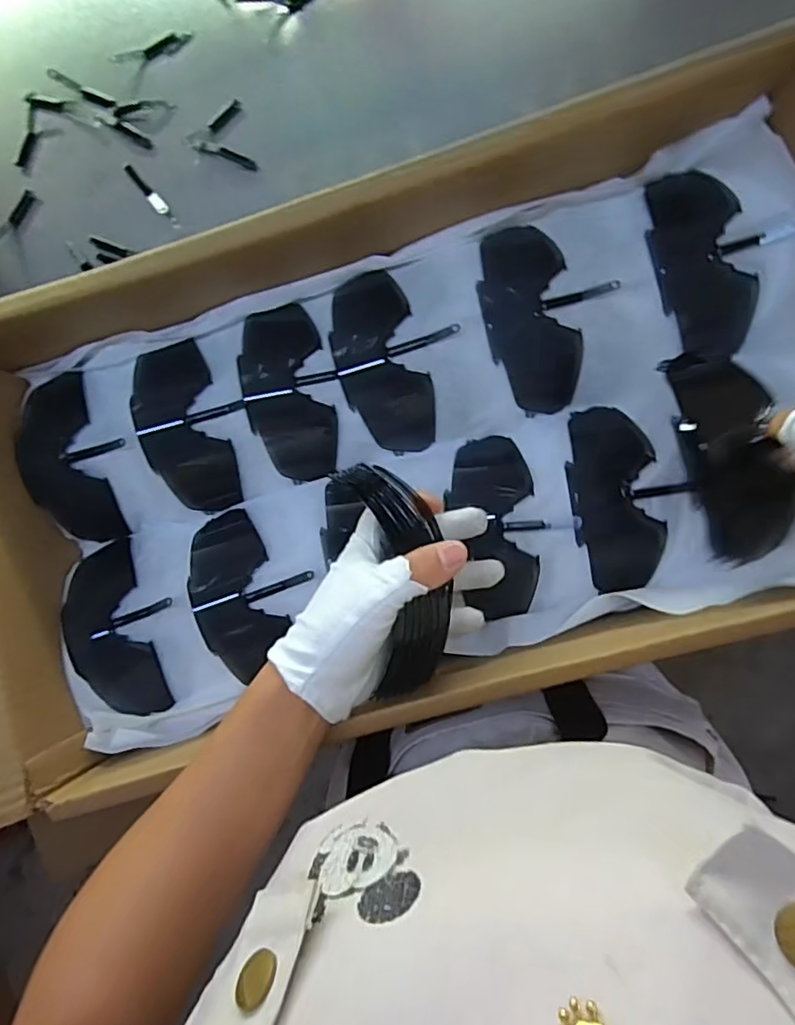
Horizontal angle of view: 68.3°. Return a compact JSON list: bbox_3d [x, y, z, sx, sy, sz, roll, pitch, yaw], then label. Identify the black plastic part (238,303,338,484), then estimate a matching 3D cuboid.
[{"bbox_3d":[-0.077,-0.090,0.439,0.060,0.045,0.127,-10,88,4],"label":"black plastic part"}]

